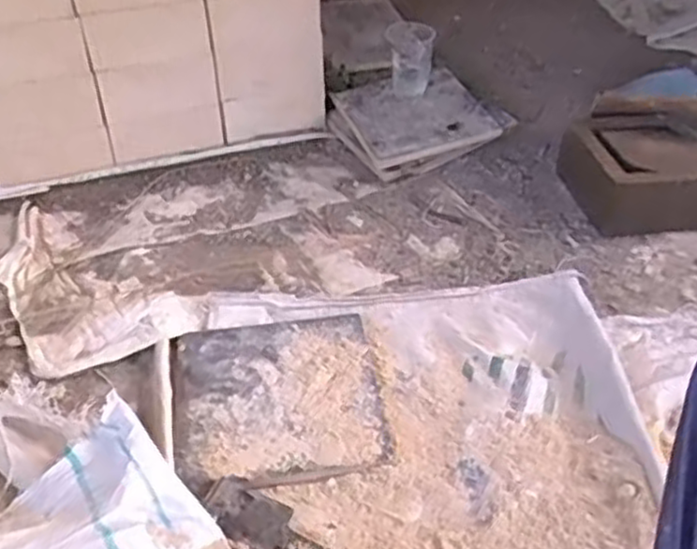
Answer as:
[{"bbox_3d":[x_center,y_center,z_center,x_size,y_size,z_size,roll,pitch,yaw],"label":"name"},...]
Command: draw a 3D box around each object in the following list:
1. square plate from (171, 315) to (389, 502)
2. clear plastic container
[{"bbox_3d":[-0.087,0.149,0.916,0.248,0.015,0.246,-7,41,-9],"label":"square plate"},{"bbox_3d":[0.115,-0.392,1.378,0.084,0.132,0.074,0,40,3],"label":"clear plastic container"}]

